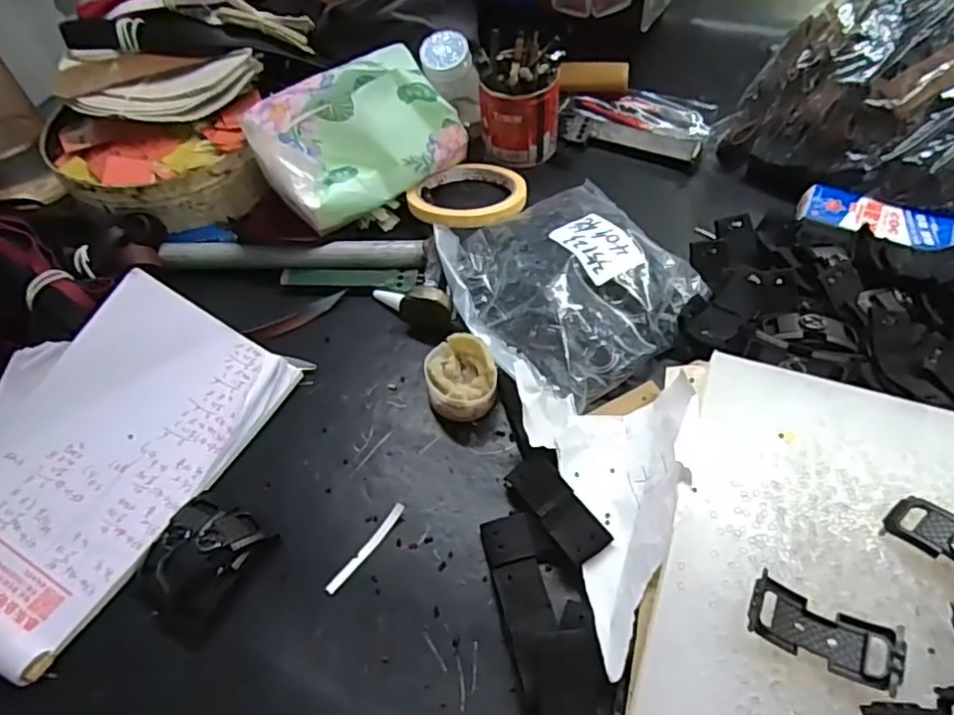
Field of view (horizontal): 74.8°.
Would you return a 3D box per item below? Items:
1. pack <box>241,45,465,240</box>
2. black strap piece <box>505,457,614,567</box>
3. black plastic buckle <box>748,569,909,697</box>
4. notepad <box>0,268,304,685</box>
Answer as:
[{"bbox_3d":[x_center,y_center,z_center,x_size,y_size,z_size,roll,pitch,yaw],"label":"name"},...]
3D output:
[{"bbox_3d":[-0.084,-0.168,0.471,0.152,0.102,0.053,-32,23,-16],"label":"pack"},{"bbox_3d":[0.044,0.081,0.341,0.025,0.004,0.064,-37,55,-8],"label":"black strap piece"},{"bbox_3d":[0.145,0.116,0.263,0.057,0.013,0.026,24,60,20],"label":"black plastic buckle"},{"bbox_3d":[-0.234,0.055,0.371,0.142,0.049,0.212,22,60,19],"label":"notepad"}]

